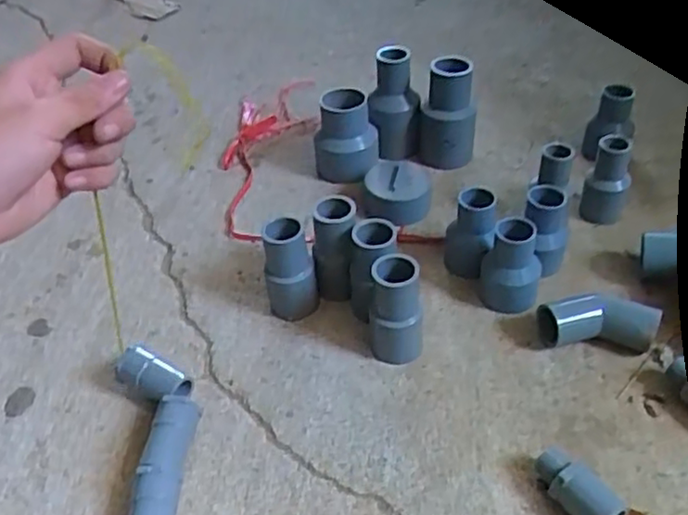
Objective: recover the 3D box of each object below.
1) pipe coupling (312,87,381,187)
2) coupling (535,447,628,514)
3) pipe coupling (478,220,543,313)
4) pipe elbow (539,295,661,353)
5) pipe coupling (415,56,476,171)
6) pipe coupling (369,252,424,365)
[{"bbox_3d":[0.003,-0.116,0.684,0.062,0.085,0.060,-1,42,4],"label":"pipe coupling"},{"bbox_3d":[0.141,0.145,0.422,0.023,0.029,0.057,-30,48,-25],"label":"coupling"},{"bbox_3d":[0.132,0.008,0.543,0.048,0.070,0.047,7,44,12],"label":"pipe coupling"},{"bbox_3d":[0.190,0.050,0.518,0.083,0.030,0.036,1,43,6],"label":"pipe elbow"},{"bbox_3d":[0.103,-0.143,0.692,0.058,0.102,0.049,4,43,9],"label":"pipe coupling"},{"bbox_3d":[0.039,0.040,0.509,0.037,0.082,0.038,-2,42,2],"label":"pipe coupling"}]

